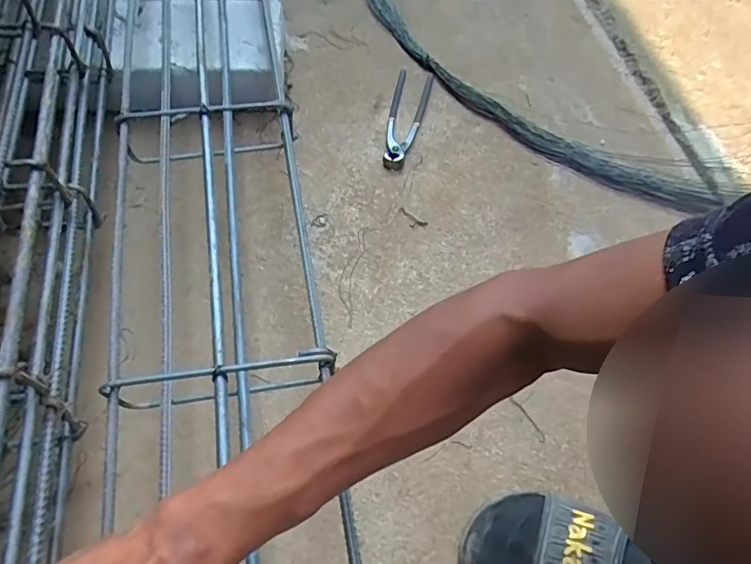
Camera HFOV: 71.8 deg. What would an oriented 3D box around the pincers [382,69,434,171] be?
[{"bbox_3d":[0.046,-0.259,0.802,0.053,0.019,0.223,14,60,3],"label":"pincers"}]

